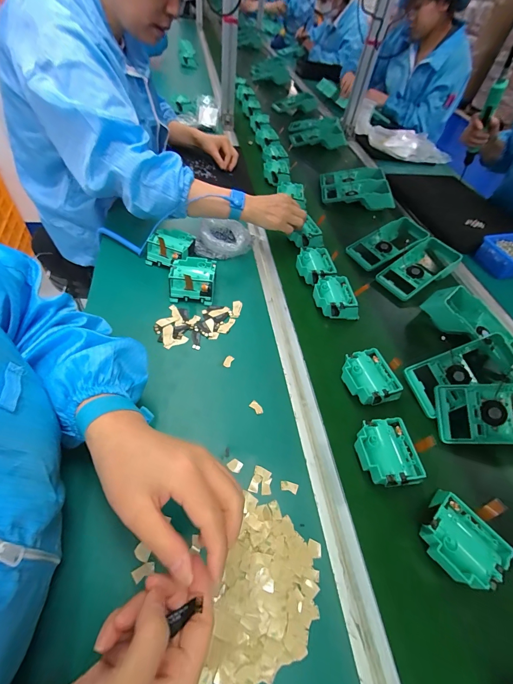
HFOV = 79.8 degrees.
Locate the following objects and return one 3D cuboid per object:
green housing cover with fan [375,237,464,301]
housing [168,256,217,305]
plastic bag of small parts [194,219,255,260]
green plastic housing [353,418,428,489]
[{"bbox_3d":[0.351,-0.157,0.645,0.204,0.047,0.096,-30,60,-25],"label":"green housing cover with fan"},{"bbox_3d":[-0.109,-0.106,0.530,0.072,0.040,0.075,3,52,-2],"label":"housing"},{"bbox_3d":[-0.064,-0.215,0.625,0.111,0.045,0.106,3,52,-2],"label":"plastic bag of small parts"},{"bbox_3d":[0.158,0.142,0.382,0.065,0.039,0.076,-6,52,-9],"label":"green plastic housing"}]

